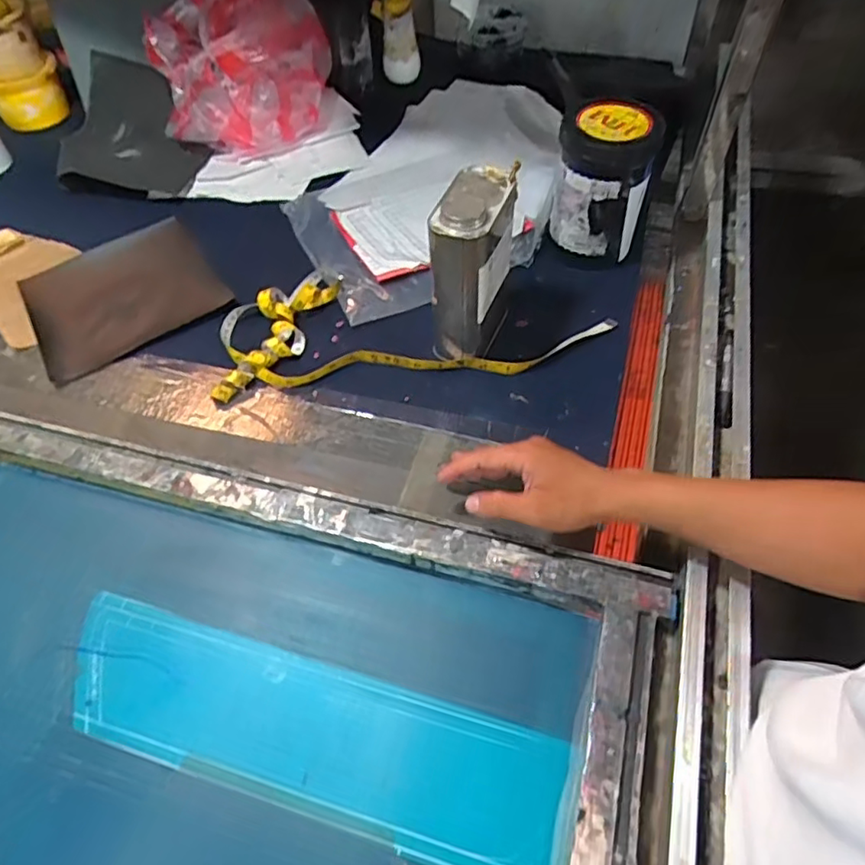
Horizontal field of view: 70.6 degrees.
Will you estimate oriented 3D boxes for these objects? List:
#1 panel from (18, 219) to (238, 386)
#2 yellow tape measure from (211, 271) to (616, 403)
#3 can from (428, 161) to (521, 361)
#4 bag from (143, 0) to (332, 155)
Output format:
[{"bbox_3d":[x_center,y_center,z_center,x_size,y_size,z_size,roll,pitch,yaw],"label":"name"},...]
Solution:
[{"bbox_3d":[-0.384,-0.174,0.753,0.217,0.027,0.174,-32,72,-12],"label":"panel"},{"bbox_3d":[-0.021,-0.137,0.721,0.458,0.036,0.184,-5,55,-1],"label":"yellow tape measure"},{"bbox_3d":[0.041,-0.172,0.645,0.063,0.184,0.108,16,57,13],"label":"can"},{"bbox_3d":[-0.292,-0.546,0.917,0.221,0.207,0.208,-35,61,-21],"label":"bag"}]

